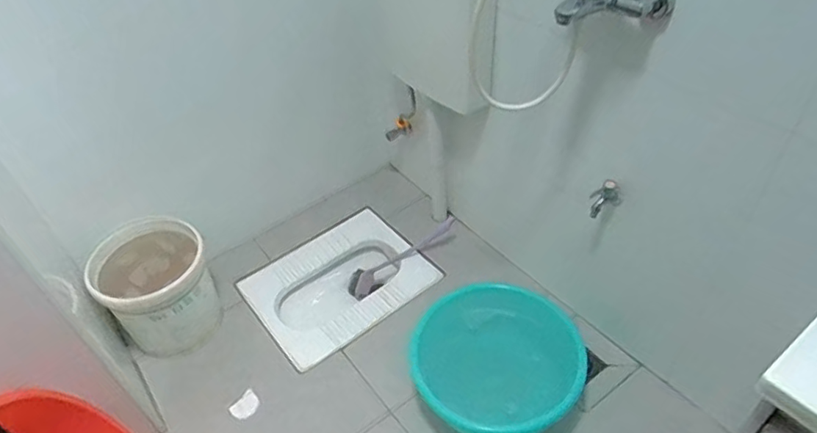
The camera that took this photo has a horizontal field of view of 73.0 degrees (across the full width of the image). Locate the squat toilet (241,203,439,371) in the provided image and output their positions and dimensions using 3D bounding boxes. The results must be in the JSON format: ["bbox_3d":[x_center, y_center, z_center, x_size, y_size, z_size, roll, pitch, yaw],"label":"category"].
[{"bbox_3d":[-0.223,0.241,1.832,0.444,0.148,0.566,32,54,32],"label":"squat toilet"}]

